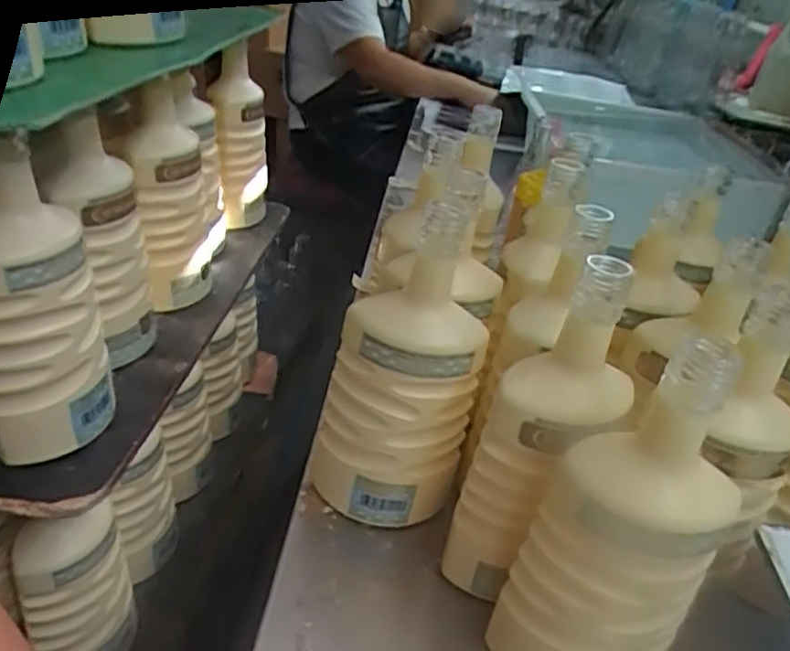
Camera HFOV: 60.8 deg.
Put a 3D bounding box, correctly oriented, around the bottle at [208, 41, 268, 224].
[{"bbox_3d":[-0.175,-0.206,0.762,0.057,0.200,0.053,1,32,-10],"label":"bottle"}]

